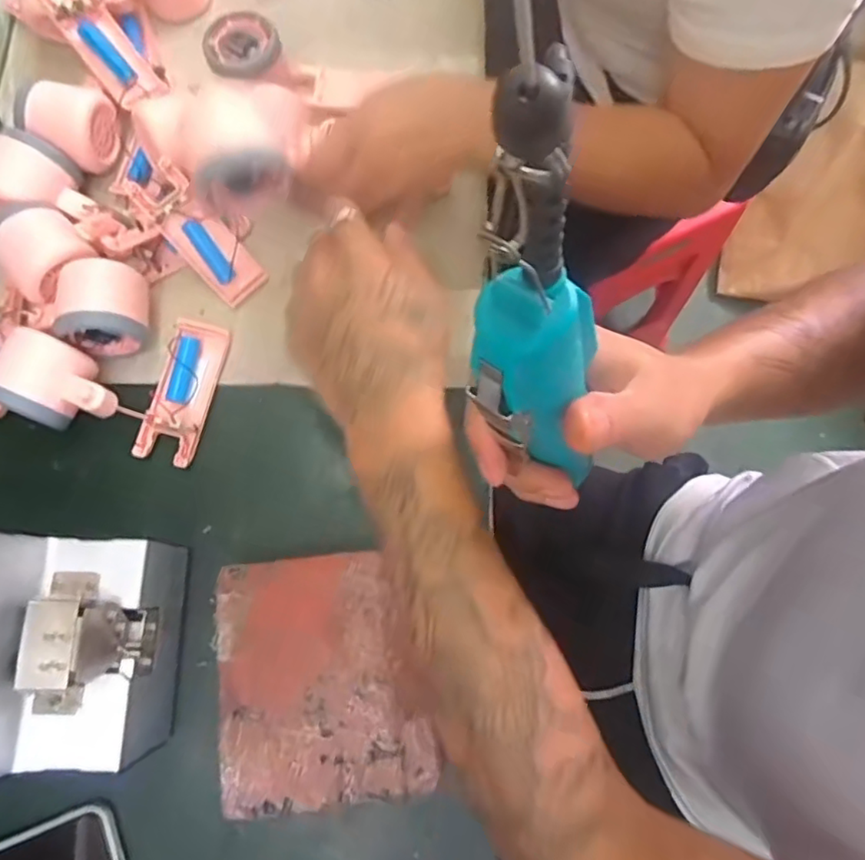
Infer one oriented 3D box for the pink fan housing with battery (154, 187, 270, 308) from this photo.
[{"bbox_3d":[-0.165,-0.135,0.464,0.038,0.016,0.083,-50,126,-12],"label":"pink fan housing with battery"}]

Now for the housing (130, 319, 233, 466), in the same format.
[{"bbox_3d":[-0.182,-0.028,0.454,0.040,0.020,0.104,13,76,1],"label":"housing"}]

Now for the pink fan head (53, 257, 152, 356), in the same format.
[{"bbox_3d":[-0.235,-0.086,0.440,0.063,0.058,0.060,-4,76,-3],"label":"pink fan head"}]

